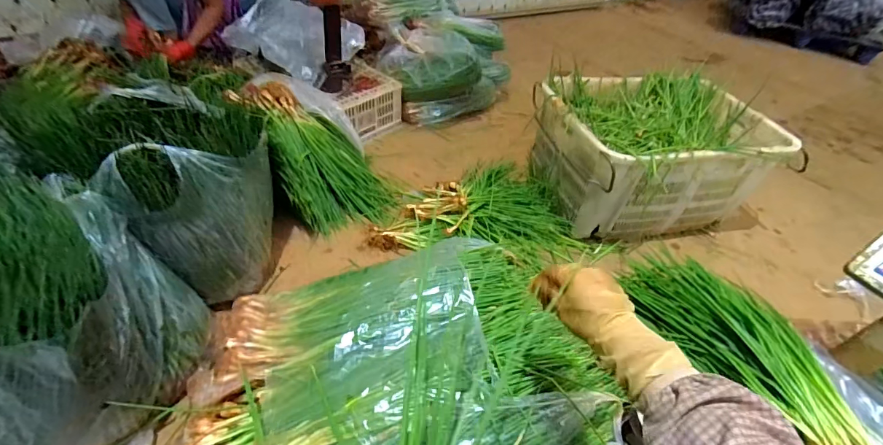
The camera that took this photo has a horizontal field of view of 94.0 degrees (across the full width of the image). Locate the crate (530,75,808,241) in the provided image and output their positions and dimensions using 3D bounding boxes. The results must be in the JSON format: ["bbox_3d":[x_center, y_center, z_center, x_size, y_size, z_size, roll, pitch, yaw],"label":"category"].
[{"bbox_3d":[0.670,-0.233,1.363,0.675,0.311,0.516,-10,46,-18],"label":"crate"}]

